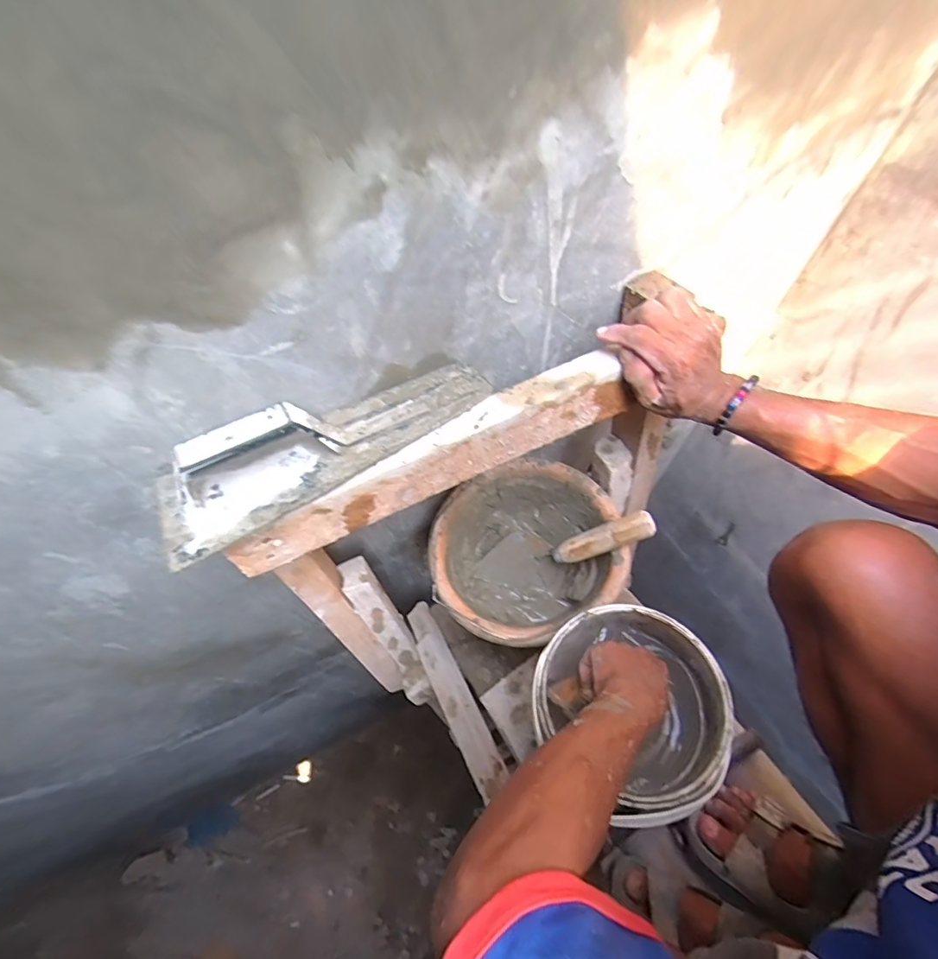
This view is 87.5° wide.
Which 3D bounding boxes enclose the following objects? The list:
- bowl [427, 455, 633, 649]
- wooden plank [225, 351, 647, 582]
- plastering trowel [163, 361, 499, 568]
[{"bbox_3d":[0.078,0.109,0.690,0.247,0.120,0.218,-28,66,-10],"label":"bowl"},{"bbox_3d":[-0.028,-0.019,0.440,0.372,0.066,0.045,-27,66,-8],"label":"wooden plank"},{"bbox_3d":[-0.117,-0.036,0.409,0.294,0.069,0.078,-33,67,-12],"label":"plastering trowel"}]

